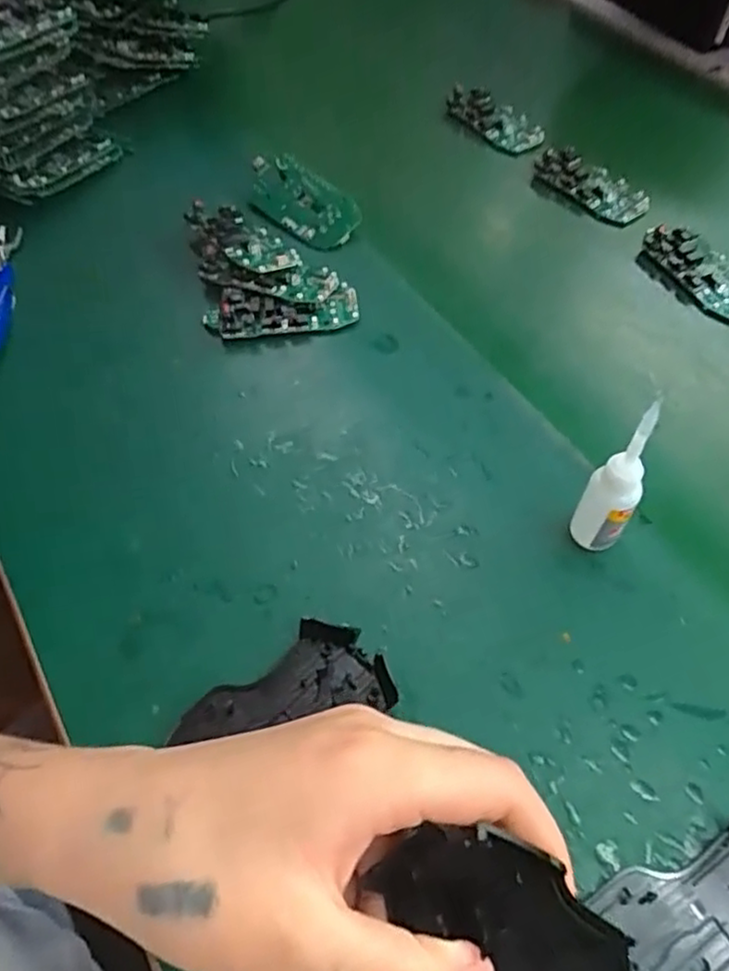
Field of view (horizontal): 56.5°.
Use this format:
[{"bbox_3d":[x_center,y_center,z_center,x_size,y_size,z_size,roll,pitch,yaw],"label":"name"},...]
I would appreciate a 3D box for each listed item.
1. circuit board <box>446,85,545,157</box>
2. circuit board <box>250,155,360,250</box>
[{"bbox_3d":[0.113,-0.314,0.582,0.047,0.016,0.092,-23,60,-14],"label":"circuit board"},{"bbox_3d":[-0.046,-0.212,0.503,0.097,0.014,0.052,38,82,21],"label":"circuit board"}]

